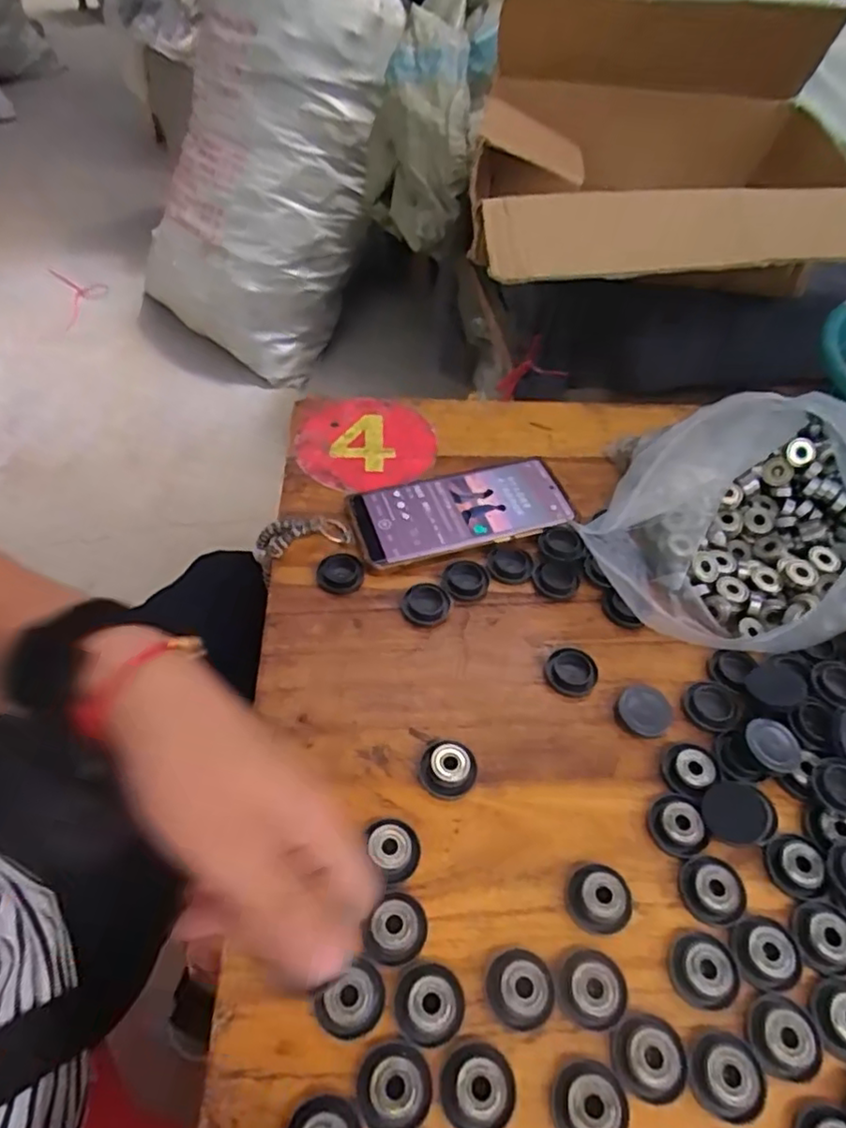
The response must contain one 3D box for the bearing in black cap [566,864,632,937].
[{"bbox_3d":[0.090,0.171,0.335,0.031,0.015,0.030,2,51,-2],"label":"bearing in black cap"}]

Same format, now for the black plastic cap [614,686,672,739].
[{"bbox_3d":[0.136,0.089,0.402,0.031,0.004,0.035,36,57,23],"label":"black plastic cap"}]

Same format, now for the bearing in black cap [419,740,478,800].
[{"bbox_3d":[0.014,0.118,0.374,0.032,0.017,0.031,2,51,-2],"label":"bearing in black cap"}]

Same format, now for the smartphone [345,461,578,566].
[{"bbox_3d":[0.029,-0.041,0.491,0.159,0.016,0.074,-11,52,-13],"label":"smartphone"}]

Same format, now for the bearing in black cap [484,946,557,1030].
[{"bbox_3d":[0.046,0.201,0.310,0.031,0.019,0.031,2,51,-2],"label":"bearing in black cap"}]

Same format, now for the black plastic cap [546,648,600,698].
[{"bbox_3d":[0.094,0.068,0.415,0.032,0.006,0.033,34,57,22],"label":"black plastic cap"}]

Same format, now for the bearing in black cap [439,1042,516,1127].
[{"bbox_3d":[0.024,0.228,0.284,0.032,0.018,0.032,2,51,-2],"label":"bearing in black cap"}]

